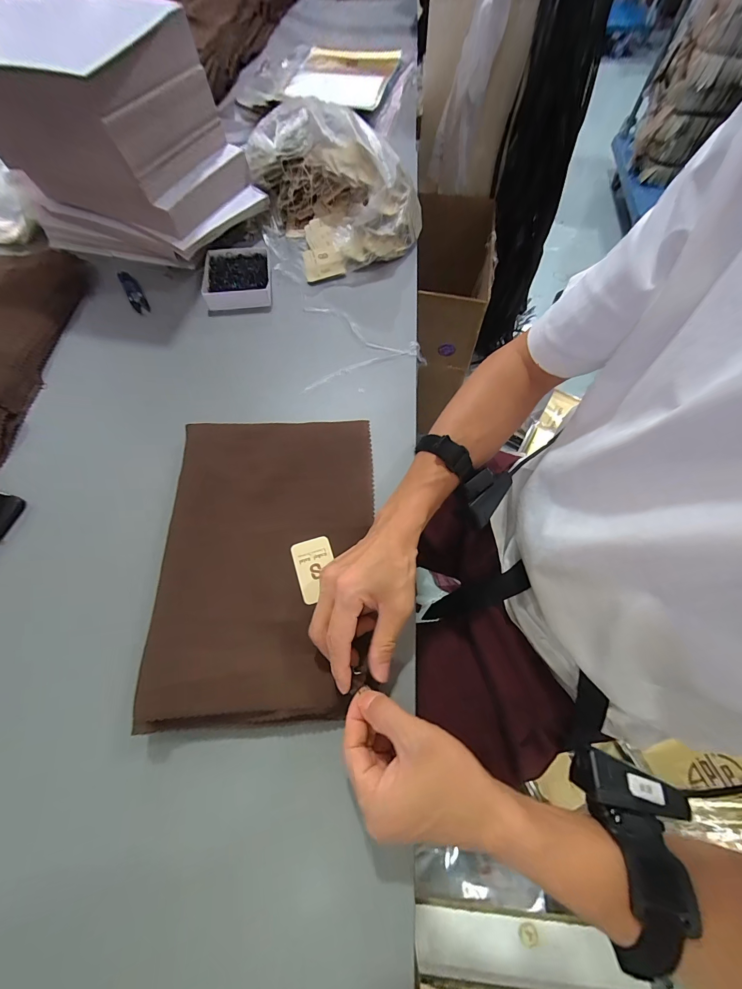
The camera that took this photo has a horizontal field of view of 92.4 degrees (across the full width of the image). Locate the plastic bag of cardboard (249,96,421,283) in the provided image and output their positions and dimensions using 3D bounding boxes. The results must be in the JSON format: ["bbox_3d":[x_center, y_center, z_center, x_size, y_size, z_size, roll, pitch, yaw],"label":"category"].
[{"bbox_3d":[-0.055,-0.503,0.590,0.260,0.135,0.262,-22,66,-10],"label":"plastic bag of cardboard"}]

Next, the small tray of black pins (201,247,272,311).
[{"bbox_3d":[-0.213,-0.341,0.564,0.102,0.034,0.116,-10,65,-4],"label":"small tray of black pins"}]

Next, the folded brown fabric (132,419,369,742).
[{"bbox_3d":[-0.102,0.053,0.371,0.208,0.023,0.309,-2,64,-4],"label":"folded brown fabric"}]

